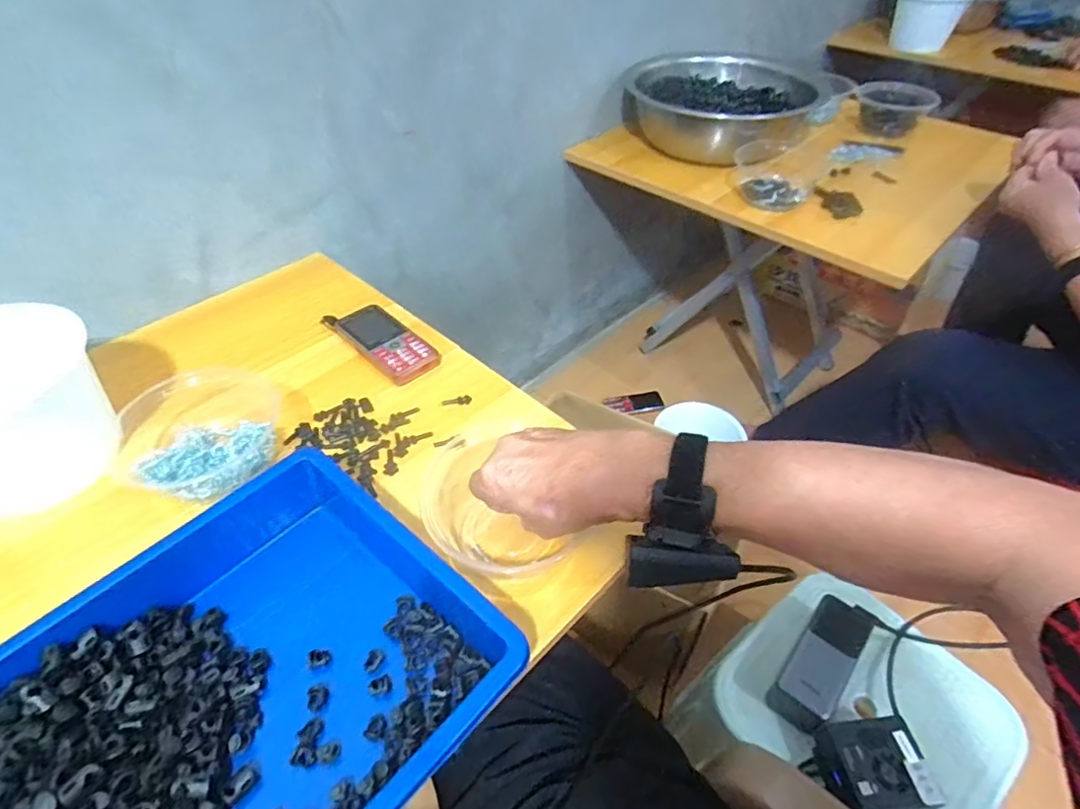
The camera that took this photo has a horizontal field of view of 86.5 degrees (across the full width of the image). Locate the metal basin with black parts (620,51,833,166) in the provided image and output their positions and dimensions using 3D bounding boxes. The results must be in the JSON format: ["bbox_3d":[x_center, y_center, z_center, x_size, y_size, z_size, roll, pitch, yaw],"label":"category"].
[{"bbox_3d":[0.308,-0.529,1.012,0.266,0.100,0.311,-34,54,-29],"label":"metal basin with black parts"}]

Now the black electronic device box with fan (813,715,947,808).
[{"bbox_3d":[0.306,0.335,0.525,0.082,0.046,0.077,-4,45,-4],"label":"black electronic device box with fan"}]

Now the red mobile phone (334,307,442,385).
[{"bbox_3d":[-0.169,-0.068,0.632,0.128,0.017,0.061,35,55,29],"label":"red mobile phone"}]

